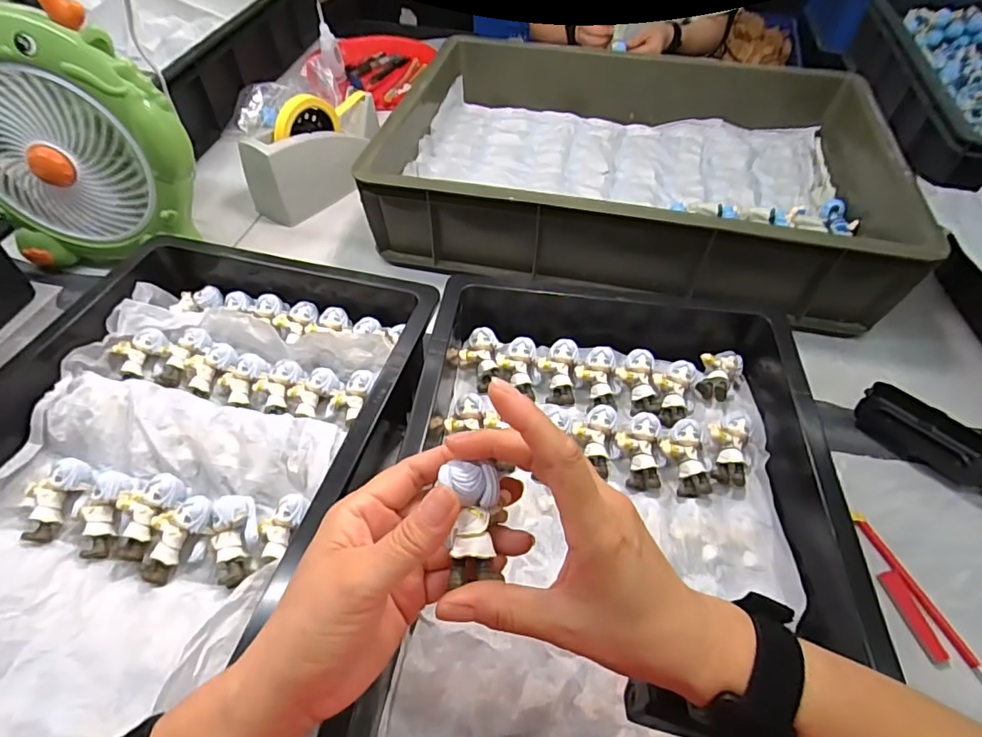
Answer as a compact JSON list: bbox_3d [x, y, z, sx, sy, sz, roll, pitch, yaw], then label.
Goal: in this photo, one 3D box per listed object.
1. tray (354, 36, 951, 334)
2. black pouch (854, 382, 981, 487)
[{"bbox_3d":[0.167,-0.261,0.659,0.565,0.120,0.403,10,51,8],"label":"tray"},{"bbox_3d":[0.407,0.064,0.496,0.054,0.033,0.115,-34,58,-25],"label":"black pouch"}]

